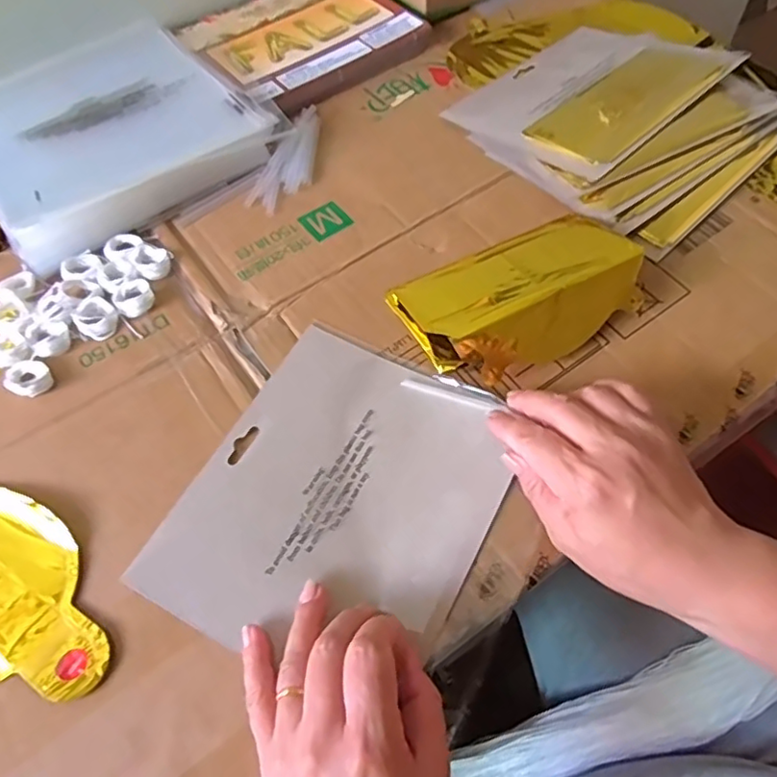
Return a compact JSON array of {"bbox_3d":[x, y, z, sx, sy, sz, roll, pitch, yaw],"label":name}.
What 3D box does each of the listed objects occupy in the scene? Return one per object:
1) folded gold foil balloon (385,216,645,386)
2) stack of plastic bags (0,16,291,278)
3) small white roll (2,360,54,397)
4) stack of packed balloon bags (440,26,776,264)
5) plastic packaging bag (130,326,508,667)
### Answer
[{"bbox_3d":[0.086,-0.063,0.402,0.150,0.038,0.087,-21,60,-9],"label":"folded gold foil balloon"},{"bbox_3d":[-0.242,-0.226,0.522,0.219,0.028,0.239,-35,63,-16],"label":"stack of plastic bags"},{"bbox_3d":[-0.235,-0.006,0.402,0.026,0.008,0.027,-1,59,2],"label":"small white roll"},{"bbox_3d":[0.186,-0.223,0.496,0.217,0.034,0.210,39,69,23],"label":"stack of packed balloon bags"},{"bbox_3d":[-0.025,0.060,0.359,0.163,0.011,0.195,22,63,16],"label":"plastic packaging bag"}]

